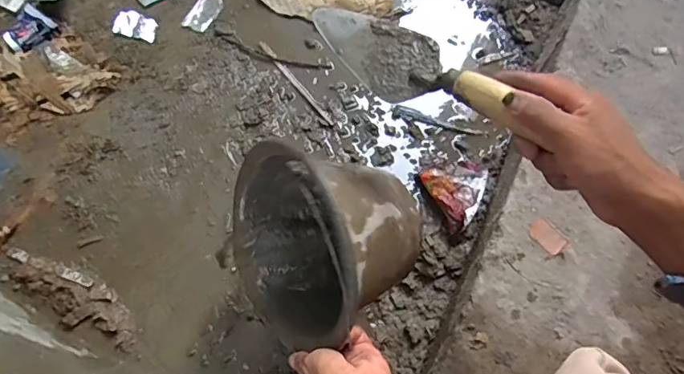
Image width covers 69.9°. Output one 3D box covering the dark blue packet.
[{"bbox_3d":[-0.588,-0.295,0.923,0.064,0.028,0.089,39,86,-26],"label":"dark blue packet"}]

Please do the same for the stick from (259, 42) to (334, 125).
[{"bbox_3d":[-0.094,-0.211,0.981,0.016,0.013,0.241,-35,75,-16],"label":"stick"}]

